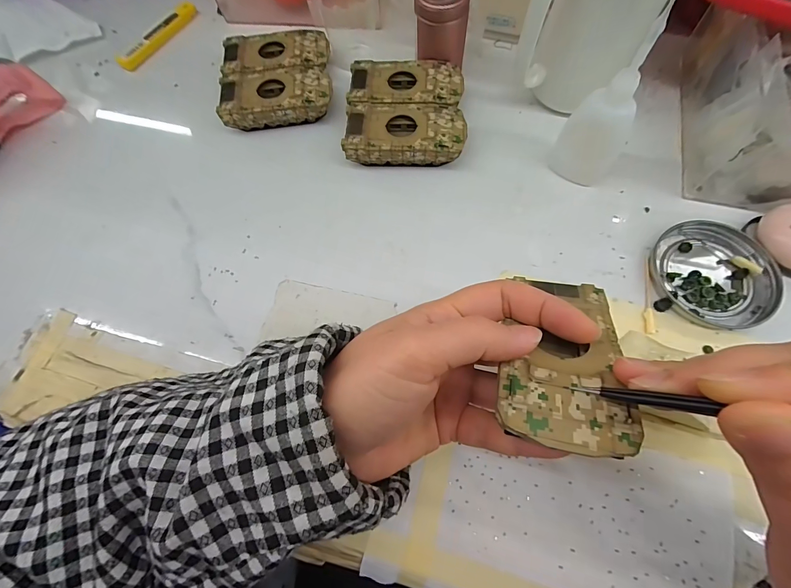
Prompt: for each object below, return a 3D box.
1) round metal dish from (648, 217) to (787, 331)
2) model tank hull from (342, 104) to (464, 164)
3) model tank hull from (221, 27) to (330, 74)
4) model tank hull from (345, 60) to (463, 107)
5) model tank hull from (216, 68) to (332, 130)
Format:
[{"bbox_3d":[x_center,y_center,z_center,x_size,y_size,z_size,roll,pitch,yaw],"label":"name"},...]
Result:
[{"bbox_3d":[0.221,-0.015,0.247,0.075,0.010,0.075,-1,69,3],"label":"round metal dish"},{"bbox_3d":[0.008,-0.129,0.296,0.095,0.028,0.049,3,70,4],"label":"model tank hull"},{"bbox_3d":[-0.110,-0.221,0.335,0.095,0.021,0.059,-6,69,1],"label":"model tank hull"},{"bbox_3d":[0.010,-0.178,0.314,0.094,0.027,0.052,2,70,4],"label":"model tank hull"},{"bbox_3d":[-0.105,-0.173,0.318,0.094,0.025,0.047,-6,69,0],"label":"model tank hull"}]

